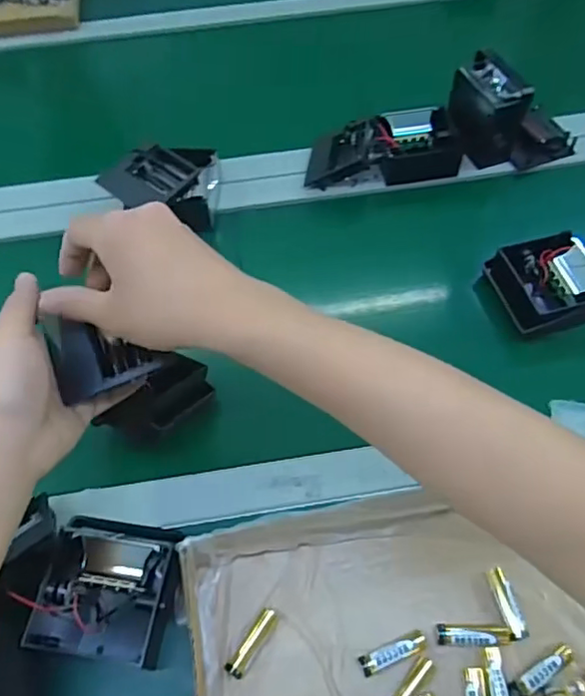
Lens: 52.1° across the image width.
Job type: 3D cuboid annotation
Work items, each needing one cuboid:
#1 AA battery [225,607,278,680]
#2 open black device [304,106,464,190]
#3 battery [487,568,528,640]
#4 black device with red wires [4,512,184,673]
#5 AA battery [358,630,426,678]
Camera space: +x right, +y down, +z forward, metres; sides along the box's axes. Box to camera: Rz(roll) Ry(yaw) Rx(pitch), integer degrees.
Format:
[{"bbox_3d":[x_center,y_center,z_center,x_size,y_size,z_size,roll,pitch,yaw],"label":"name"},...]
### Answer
[{"bbox_3d":[-0.028,0.205,0.416,0.014,0.016,0.049,32,76,19],"label":"AA battery"},{"bbox_3d":[0.098,-0.225,0.679,0.173,0.050,0.083,-11,58,-6],"label":"open black device"},{"bbox_3d":[0.154,0.183,0.428,0.013,0.014,0.047,-10,58,-5],"label":"battery"},{"bbox_3d":[-0.132,0.172,0.430,0.092,0.038,0.093,6,58,5],"label":"black device with red wires"},{"bbox_3d":[0.070,0.212,0.414,0.048,0.012,0.012,-19,59,-10],"label":"AA battery"}]

